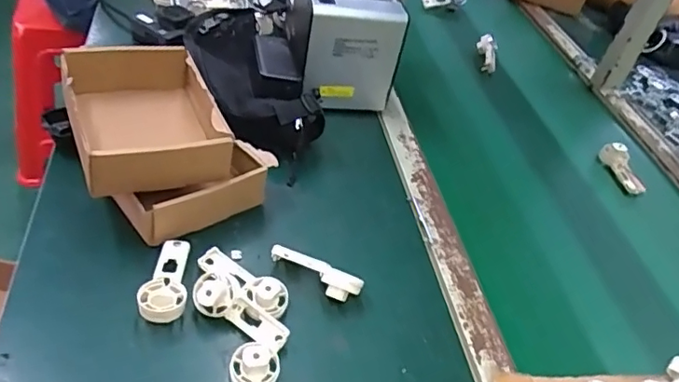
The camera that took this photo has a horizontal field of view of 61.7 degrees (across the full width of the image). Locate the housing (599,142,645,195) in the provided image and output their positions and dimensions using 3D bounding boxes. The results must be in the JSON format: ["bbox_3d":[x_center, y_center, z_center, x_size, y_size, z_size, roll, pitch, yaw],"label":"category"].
[{"bbox_3d":[0.417,-0.036,0.834,0.029,0.039,0.083,-11,45,-19],"label":"housing"}]

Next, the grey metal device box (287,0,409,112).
[{"bbox_3d":[0.001,-0.212,0.797,0.134,0.150,0.170,2,42,-12],"label":"grey metal device box"}]

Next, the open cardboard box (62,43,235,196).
[{"bbox_3d":[-0.200,-0.076,0.577,0.138,0.062,0.175,-9,47,-26],"label":"open cardboard box"}]

